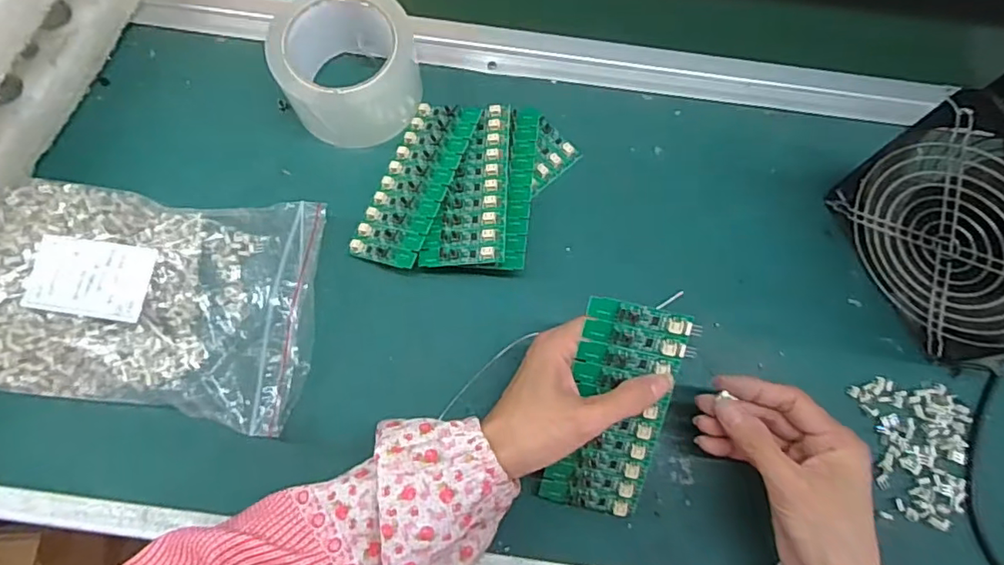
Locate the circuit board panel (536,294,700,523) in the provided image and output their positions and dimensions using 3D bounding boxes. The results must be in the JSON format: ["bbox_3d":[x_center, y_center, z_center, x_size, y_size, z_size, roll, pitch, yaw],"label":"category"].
[{"bbox_3d":[0.072,0.081,0.349,0.067,0.009,0.138,9,104,0],"label":"circuit board panel"}]

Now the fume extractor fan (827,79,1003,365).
[{"bbox_3d":[0.309,-0.028,0.356,0.056,0.158,0.158,-25,76,-8],"label":"fume extractor fan"}]

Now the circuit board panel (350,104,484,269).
[{"bbox_3d":[-0.065,-0.077,0.425,0.056,0.004,0.136,15,73,20],"label":"circuit board panel"}]

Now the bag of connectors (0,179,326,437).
[{"bbox_3d":[-0.246,0.010,0.386,0.225,0.039,0.152,6,74,1],"label":"bag of connectors"}]

